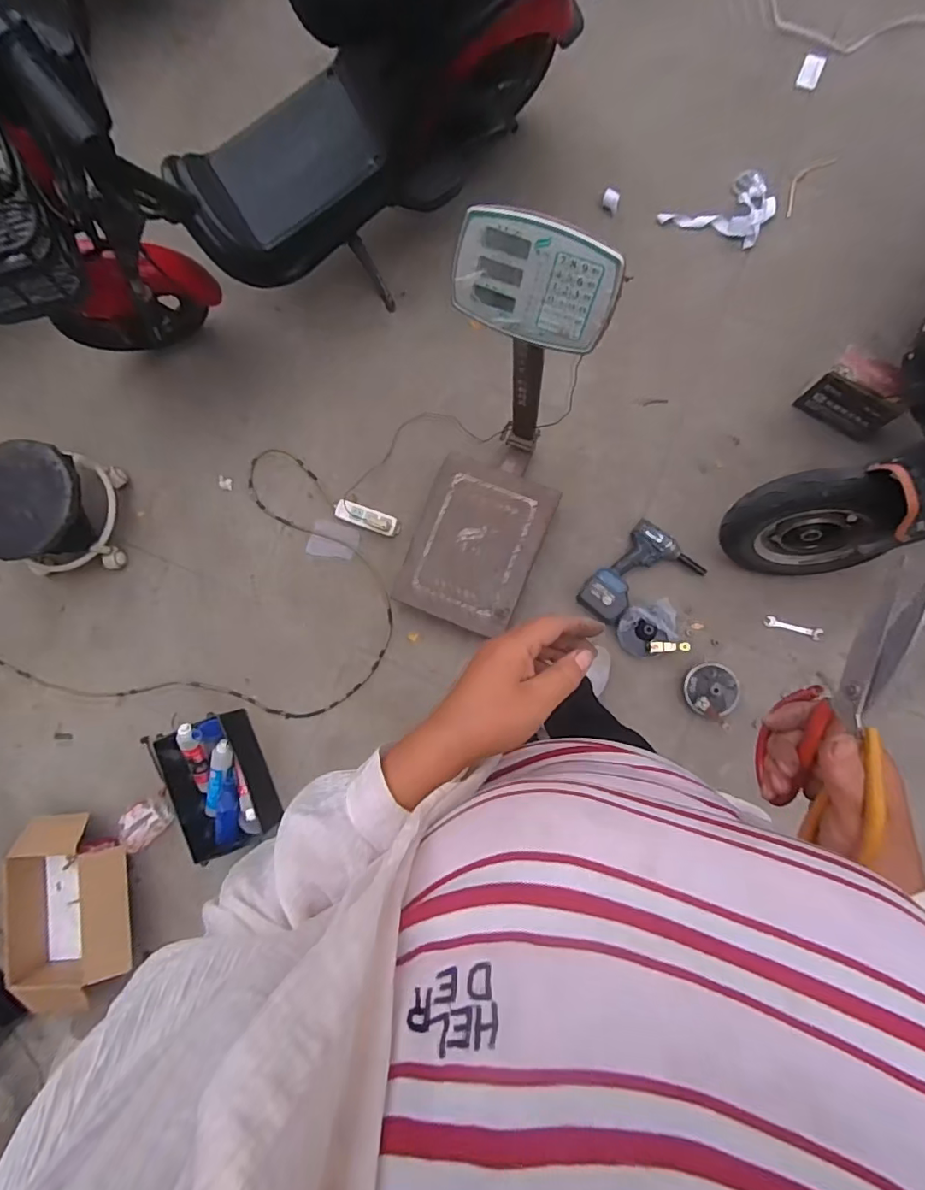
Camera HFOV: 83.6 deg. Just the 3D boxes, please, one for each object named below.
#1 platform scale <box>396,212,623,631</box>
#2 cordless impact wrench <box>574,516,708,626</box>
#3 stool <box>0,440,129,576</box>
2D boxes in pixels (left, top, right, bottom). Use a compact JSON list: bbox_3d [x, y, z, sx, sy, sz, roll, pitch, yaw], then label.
[{"bbox_3d":[0.030,-0.224,1.011,0.295,0.641,0.543,21,88,8],"label":"platform scale"},{"bbox_3d":[0.441,-0.033,1.290,0.187,0.072,0.265,42,91,8],"label":"cordless impact wrench"},{"bbox_3d":[-1.126,-0.233,1.385,0.323,0.203,0.308,-1,85,6],"label":"stool"}]

